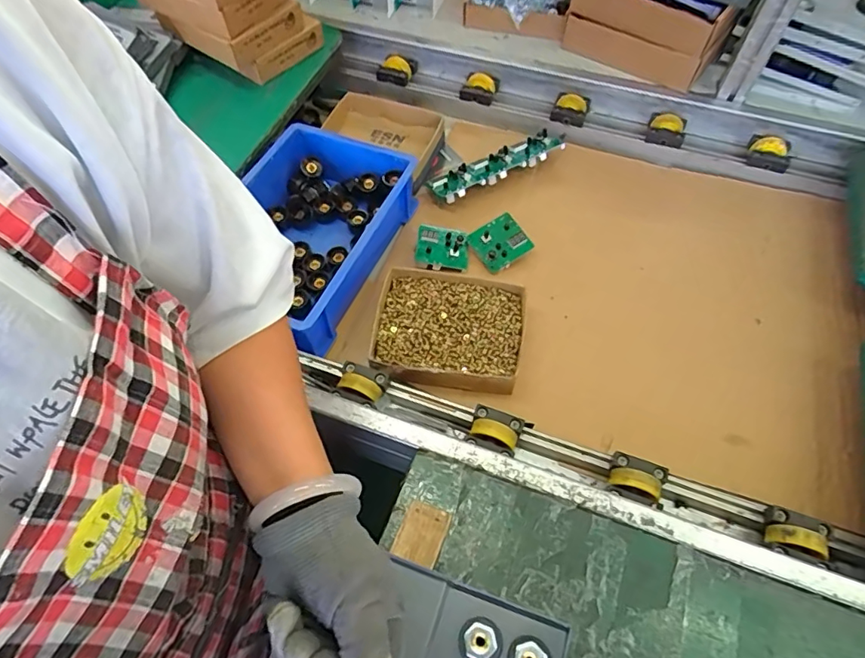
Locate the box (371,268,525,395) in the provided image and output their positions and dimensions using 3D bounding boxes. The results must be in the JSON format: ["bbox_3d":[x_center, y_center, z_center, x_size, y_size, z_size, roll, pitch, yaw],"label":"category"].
[{"bbox_3d":[0.018,0.004,0.616,0.173,0.036,0.142,9,59,6],"label":"box"}]

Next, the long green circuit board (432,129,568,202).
[{"bbox_3d":[0.102,-0.241,0.771,0.228,0.043,0.059,-27,62,-15],"label":"long green circuit board"}]

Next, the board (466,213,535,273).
[{"bbox_3d":[0.090,-0.116,0.689,0.070,0.012,0.065,-37,73,-4],"label":"board"}]

